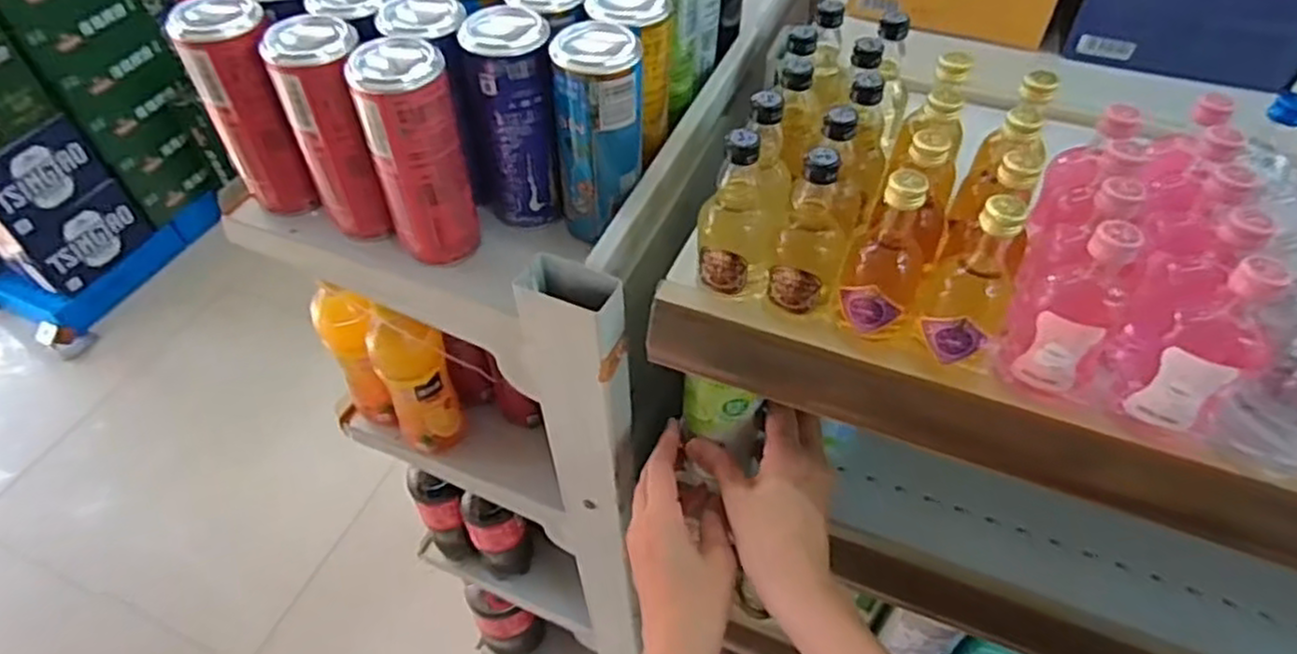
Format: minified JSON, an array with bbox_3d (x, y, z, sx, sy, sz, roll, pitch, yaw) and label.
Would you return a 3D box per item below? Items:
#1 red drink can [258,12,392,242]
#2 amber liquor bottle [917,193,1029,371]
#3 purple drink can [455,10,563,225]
[{"bbox_3d":[-0.207,-0.130,0.500,0.057,0.141,0.056,-22,52,-16],"label":"red drink can"},{"bbox_3d":[0.158,-0.016,0.363,0.035,0.099,0.031,35,59,27],"label":"amber liquor bottle"},{"bbox_3d":[-0.090,-0.137,0.507,0.056,0.140,0.052,-14,50,-10],"label":"purple drink can"}]

